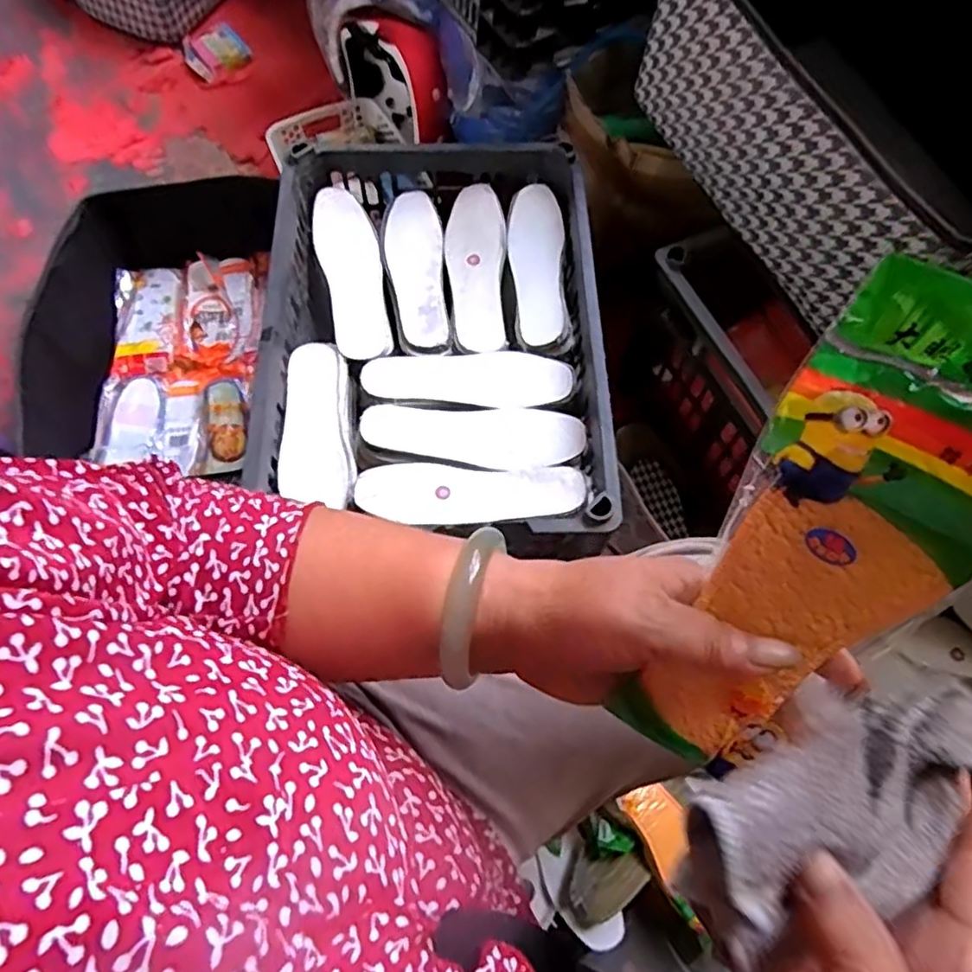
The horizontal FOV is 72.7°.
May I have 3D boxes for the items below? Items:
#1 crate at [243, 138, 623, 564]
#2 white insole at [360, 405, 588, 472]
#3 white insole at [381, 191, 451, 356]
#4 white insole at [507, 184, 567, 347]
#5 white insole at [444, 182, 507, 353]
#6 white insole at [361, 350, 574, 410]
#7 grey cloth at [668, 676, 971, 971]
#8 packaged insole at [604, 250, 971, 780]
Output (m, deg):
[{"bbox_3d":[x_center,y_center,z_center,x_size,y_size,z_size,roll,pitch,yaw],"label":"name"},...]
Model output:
[{"bbox_3d":[-0.056,-0.192,0.726,0.338,0.097,0.427,-1,67,0],"label":"crate"},{"bbox_3d":[-0.014,-0.050,0.672,0.223,0.012,0.074,1,67,1],"label":"white insole"},{"bbox_3d":[-0.083,-0.250,0.762,0.067,0.012,0.221,-8,68,-2],"label":"white insole"},{"bbox_3d":[0.058,-0.257,0.761,0.063,0.018,0.207,1,67,1],"label":"white insole"},{"bbox_3d":[-0.011,-0.254,0.767,0.067,0.018,0.222,-3,67,0],"label":"white insole"},{"bbox_3d":[-0.020,-0.115,0.705,0.217,0.006,0.073,0,67,1],"label":"white insole"},{"bbox_3d":[0.129,0.114,0.240,0.142,0.040,0.068,-13,66,-26],"label":"grey cloth"},{"bbox_3d":[0.124,0.030,0.247,0.084,0.208,0.014,33,28,13],"label":"packaged insole"}]

